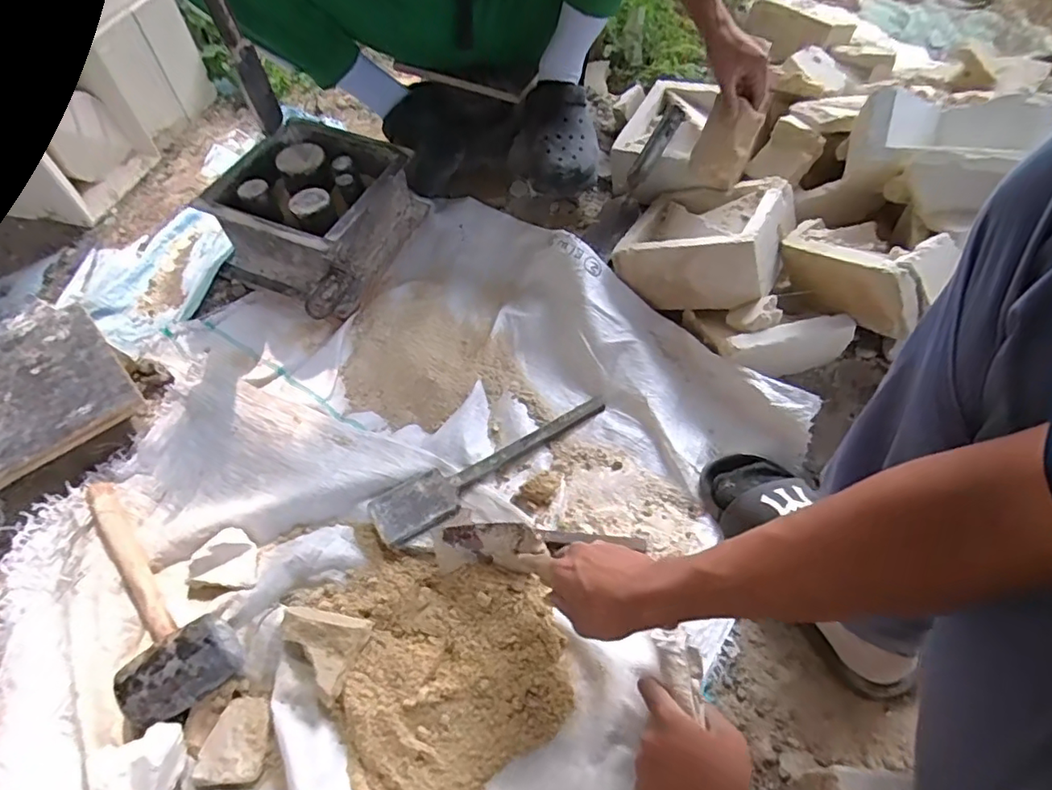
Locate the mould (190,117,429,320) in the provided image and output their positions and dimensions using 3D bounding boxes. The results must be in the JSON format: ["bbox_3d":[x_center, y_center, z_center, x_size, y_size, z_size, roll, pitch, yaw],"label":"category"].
[{"bbox_3d":[-0.332,-0.278,0.876,0.234,0.123,0.267,18,60,14],"label":"mould"}]

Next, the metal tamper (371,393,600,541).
[{"bbox_3d":[-0.039,0.075,0.695,0.317,0.027,0.068,-32,62,-16],"label":"metal tamper"}]

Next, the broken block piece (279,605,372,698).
[{"bbox_3d":[-0.220,0.252,0.576,0.097,0.026,0.072,14,59,12],"label":"broken block piece"}]

